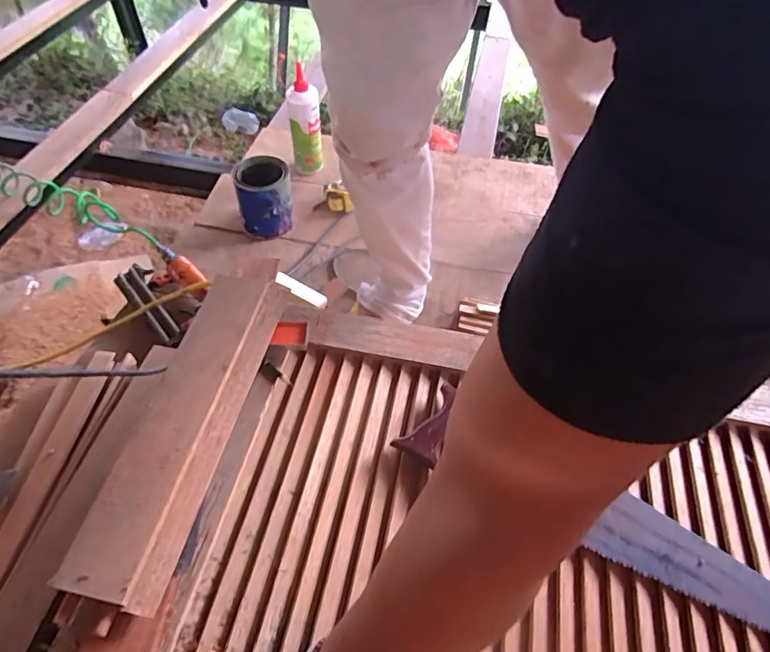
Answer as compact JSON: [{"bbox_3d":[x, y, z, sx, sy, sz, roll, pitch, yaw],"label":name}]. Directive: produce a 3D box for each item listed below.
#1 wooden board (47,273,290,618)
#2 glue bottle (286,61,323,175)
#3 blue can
[{"bbox_3d":[-0.216,0.094,0.573,0.095,0.032,0.385,11,52,6],"label":"wooden board"},{"bbox_3d":[-0.177,-0.443,1.128,0.055,0.203,0.057,-37,62,-27],"label":"glue bottle"},{"bbox_3d":[-0.247,-0.262,1.048,0.104,0.128,0.117,-14,54,-13],"label":"blue can"}]

